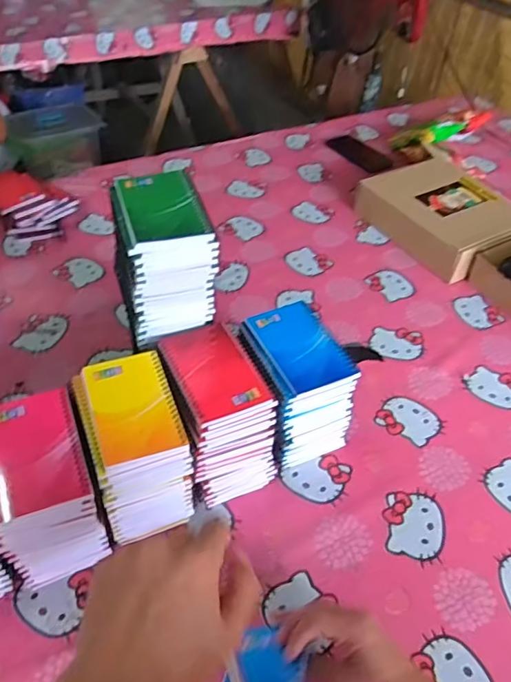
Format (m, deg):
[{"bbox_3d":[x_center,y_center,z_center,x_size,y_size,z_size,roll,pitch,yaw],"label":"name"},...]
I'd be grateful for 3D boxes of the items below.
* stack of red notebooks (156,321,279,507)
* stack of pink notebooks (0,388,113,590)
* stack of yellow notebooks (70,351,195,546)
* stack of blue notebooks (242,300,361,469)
[{"bbox_3d":[-0.049,0.085,0.639,0.095,0.155,0.148,-18,48,-20],"label":"stack of red notebooks"},{"bbox_3d":[-0.213,0.160,0.554,0.092,0.162,0.136,-15,47,-17],"label":"stack of pink notebooks"},{"bbox_3d":[-0.129,0.125,0.592,0.092,0.161,0.141,-16,49,-18],"label":"stack of yellow notebooks"},{"bbox_3d":[0.046,0.059,0.664,0.097,0.161,0.126,-15,47,-17],"label":"stack of blue notebooks"}]

